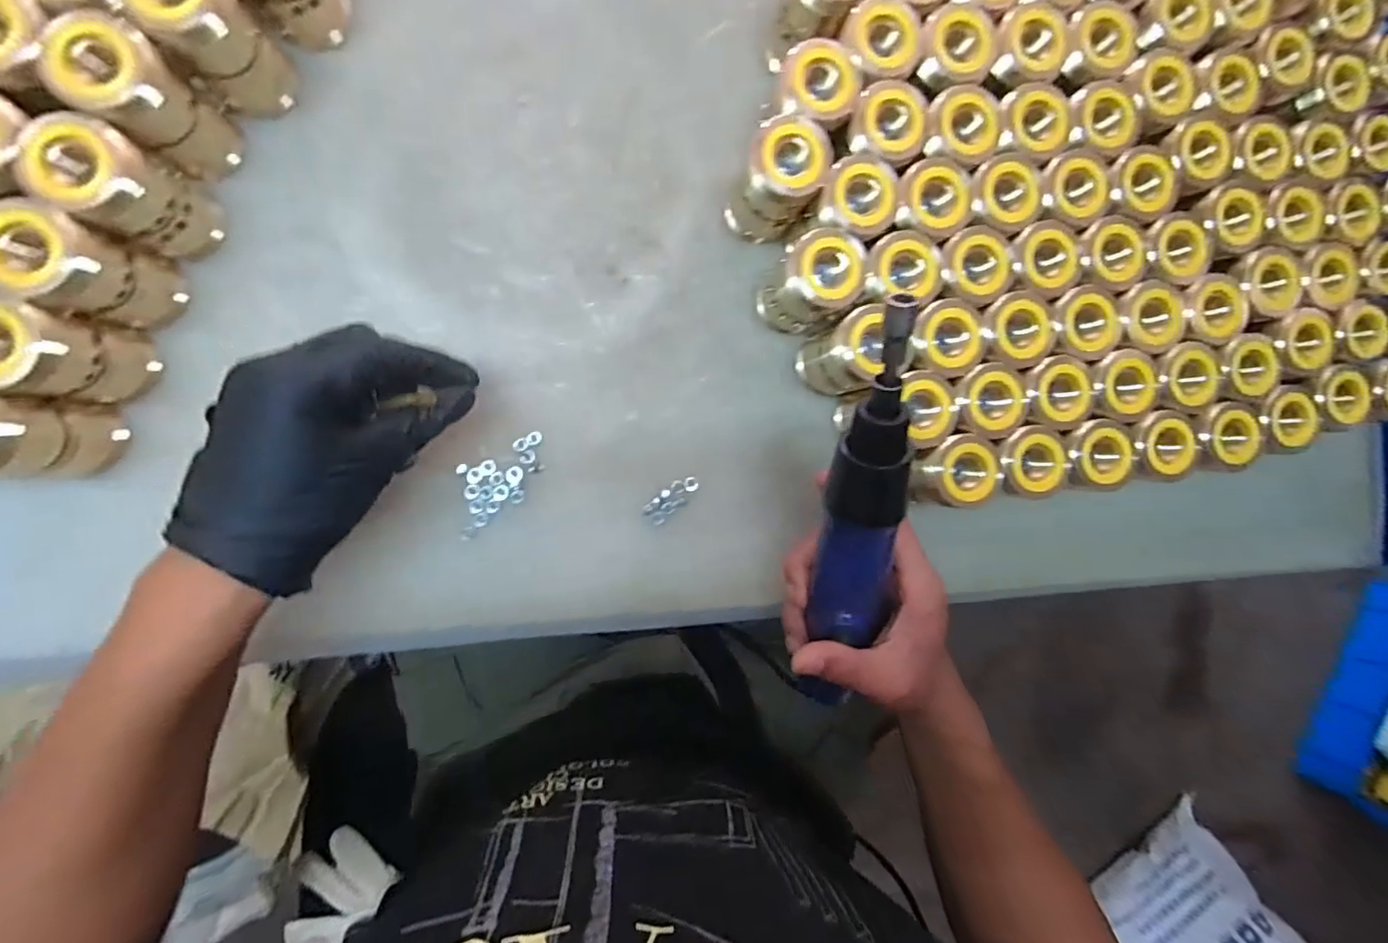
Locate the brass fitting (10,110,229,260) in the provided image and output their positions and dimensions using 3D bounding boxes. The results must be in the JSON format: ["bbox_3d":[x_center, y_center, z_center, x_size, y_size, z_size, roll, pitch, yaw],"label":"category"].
[{"bbox_3d":[-0.271,-0.135,0.290,0.040,0.074,0.038,33,88,-8],"label":"brass fitting"}]

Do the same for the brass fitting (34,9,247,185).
[{"bbox_3d":[-0.259,-0.176,0.288,0.037,0.074,0.039,39,87,-8],"label":"brass fitting"}]

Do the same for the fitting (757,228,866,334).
[{"bbox_3d":[0.064,-0.105,0.336,0.040,0.069,0.040,0,93,-8],"label":"fitting"}]

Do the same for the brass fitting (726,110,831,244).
[{"bbox_3d":[0.046,-0.158,0.331,0.040,0.074,0.043,0,93,-8],"label":"brass fitting"}]

